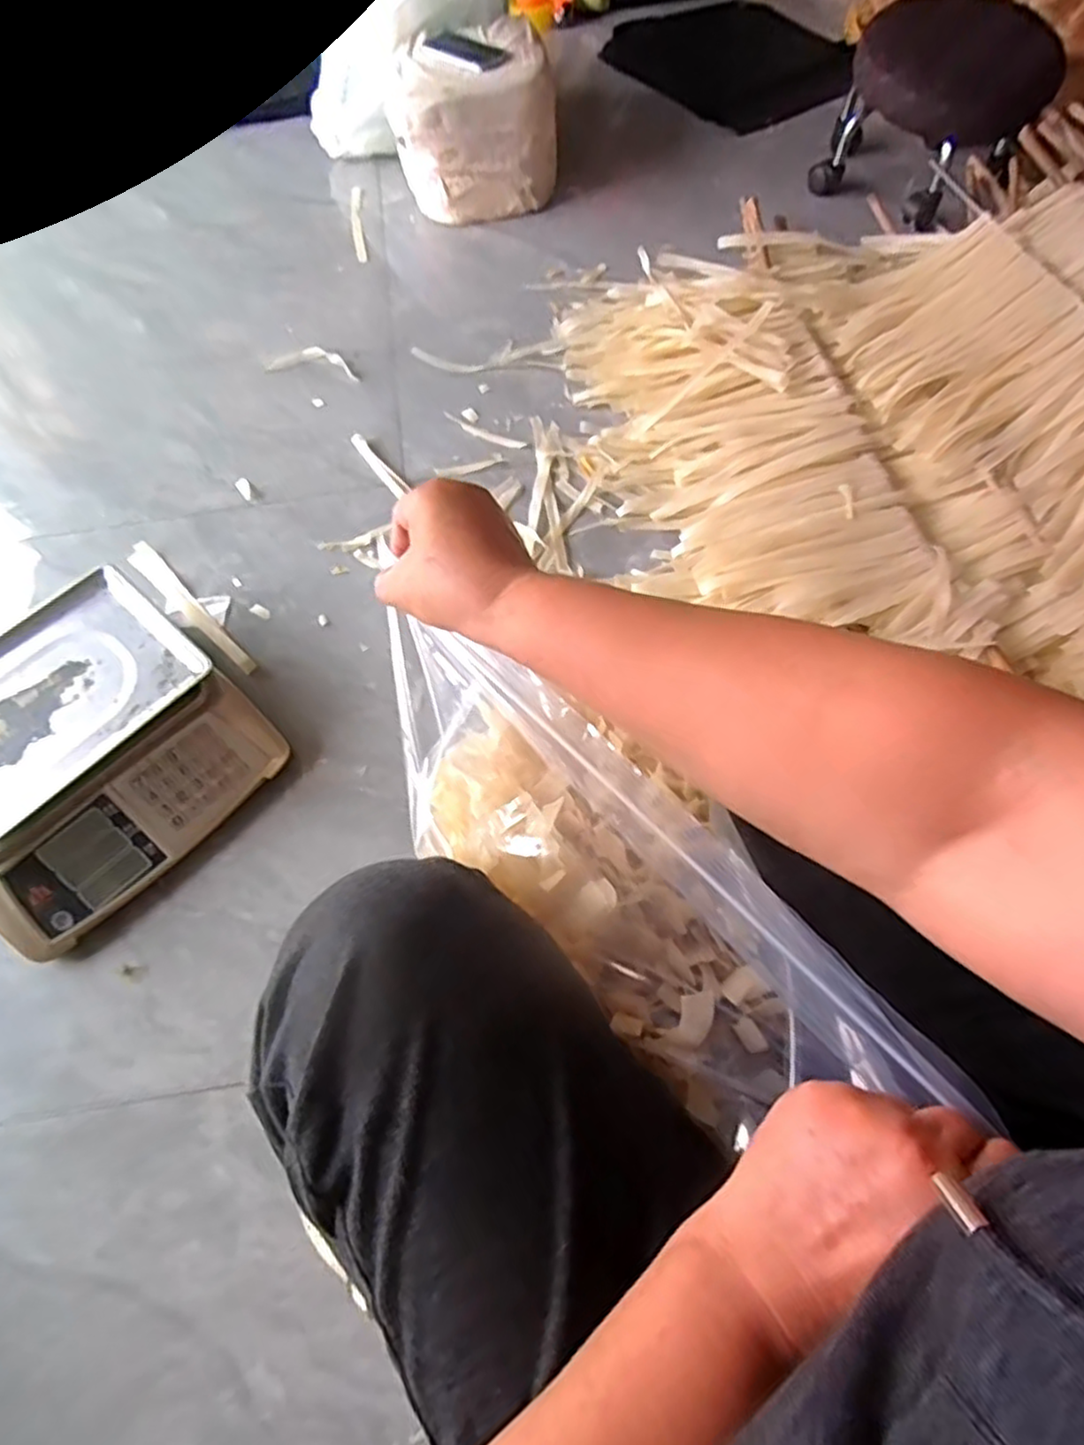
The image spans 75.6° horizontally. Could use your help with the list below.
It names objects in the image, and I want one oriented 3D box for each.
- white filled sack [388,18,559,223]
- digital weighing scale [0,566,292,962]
[{"bbox_3d":[-0.135,-1.146,1.356,0.301,0.218,0.220,-12,63,-3],"label":"white filled sack"},{"bbox_3d":[-0.537,0.023,0.826,0.359,0.110,0.355,40,71,21],"label":"digital weighing scale"}]

